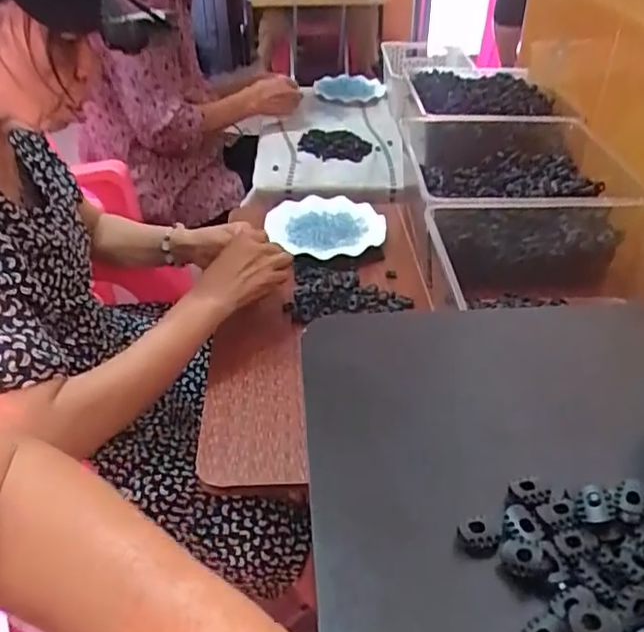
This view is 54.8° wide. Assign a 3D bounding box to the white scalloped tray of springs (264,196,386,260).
[{"bbox_3d":[0.003,-0.144,0.988,0.172,0.036,0.158,-26,44,-30],"label":"white scalloped tray of springs"}]

